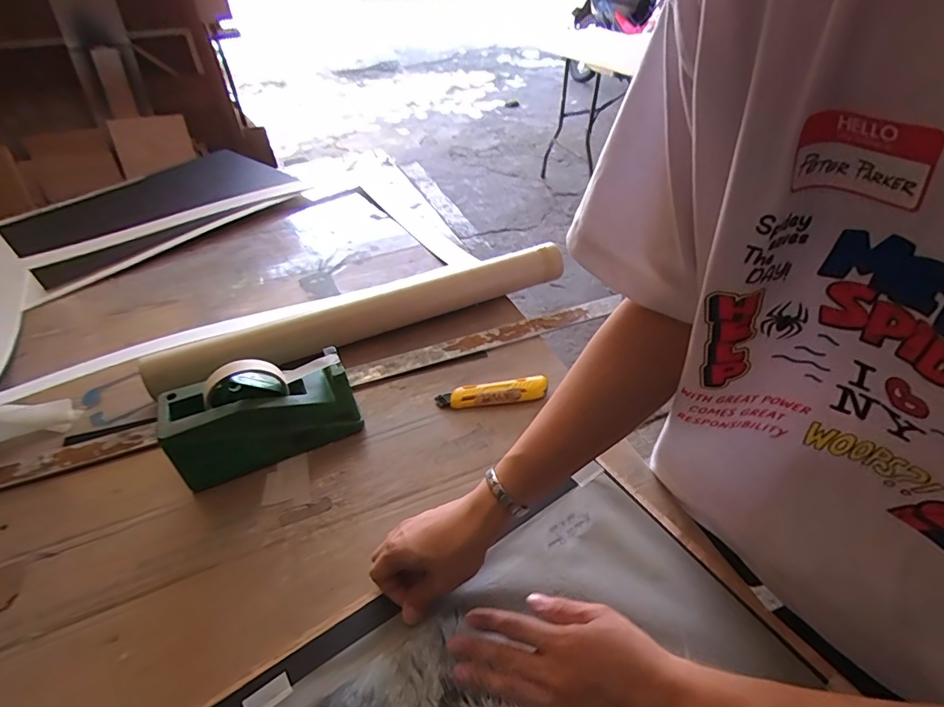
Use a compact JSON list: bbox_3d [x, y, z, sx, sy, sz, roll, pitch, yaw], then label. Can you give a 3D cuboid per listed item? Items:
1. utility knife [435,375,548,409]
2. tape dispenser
[{"bbox_3d":[0.026,0.052,0.629,0.144,0.020,0.029,-6,42,-4],"label":"utility knife"},{"bbox_3d":[-0.240,0.064,0.556,0.199,0.115,0.077,-20,45,-19],"label":"tape dispenser"}]

